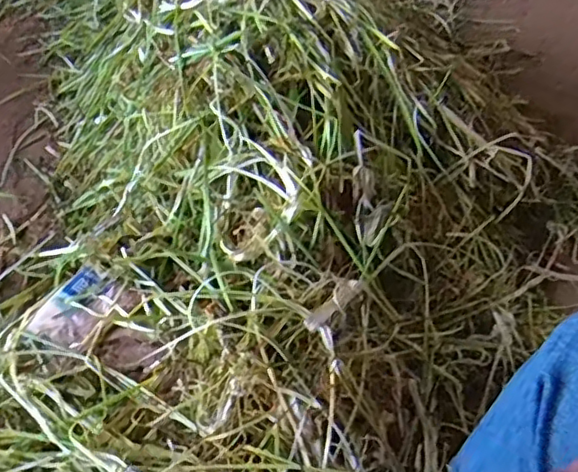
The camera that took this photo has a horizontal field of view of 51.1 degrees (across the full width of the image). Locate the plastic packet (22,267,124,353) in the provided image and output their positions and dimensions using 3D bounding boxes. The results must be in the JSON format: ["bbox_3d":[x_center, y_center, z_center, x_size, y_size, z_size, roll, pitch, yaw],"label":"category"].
[{"bbox_3d":[-0.274,0.094,0.783,0.095,0.020,0.117,24,54,19],"label":"plastic packet"}]

